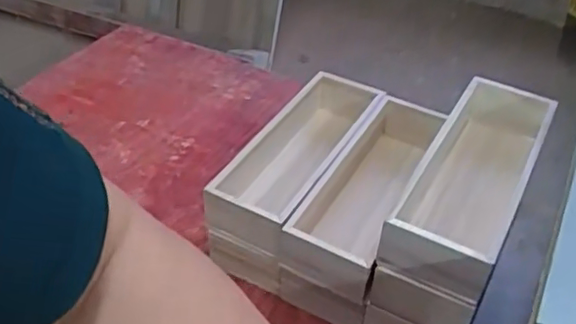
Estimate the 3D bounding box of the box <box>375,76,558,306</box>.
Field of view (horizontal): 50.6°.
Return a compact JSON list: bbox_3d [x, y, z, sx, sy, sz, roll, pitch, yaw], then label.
[{"bbox_3d":[0.200,0.016,0.658,0.102,0.070,0.289,21,45,21],"label":"box"}]

